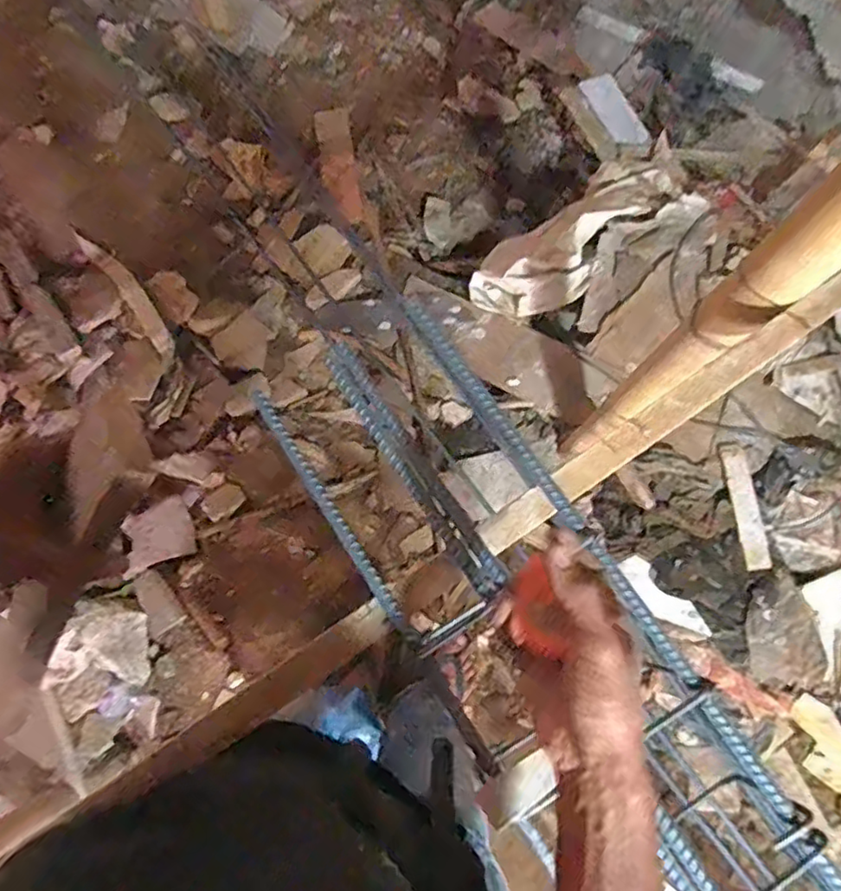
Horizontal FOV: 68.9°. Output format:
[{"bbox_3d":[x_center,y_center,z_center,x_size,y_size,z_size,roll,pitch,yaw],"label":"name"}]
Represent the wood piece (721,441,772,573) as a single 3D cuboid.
[{"bbox_3d":[0.694,0.131,1.316,0.051,0.016,0.268,-7,77,-2],"label":"wood piece"}]

